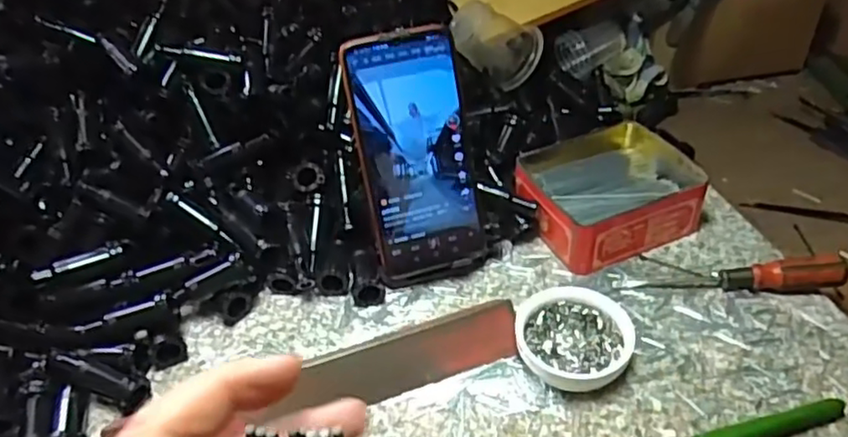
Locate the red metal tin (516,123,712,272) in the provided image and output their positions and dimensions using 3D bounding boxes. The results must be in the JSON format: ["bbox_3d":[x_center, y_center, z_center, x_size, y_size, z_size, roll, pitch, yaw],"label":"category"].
[{"bbox_3d":[0.149,-0.023,0.521,0.141,0.042,0.108,-19,42,-16],"label":"red metal tin"}]

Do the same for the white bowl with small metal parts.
[{"bbox_3d":[0.096,0.078,0.423,0.070,0.025,0.067,3,41,9],"label":"white bowl with small metal parts"}]

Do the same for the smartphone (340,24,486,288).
[{"bbox_3d":[-0.005,-0.040,0.452,0.076,0.172,0.009,-11,17,-7],"label":"smartphone"}]

